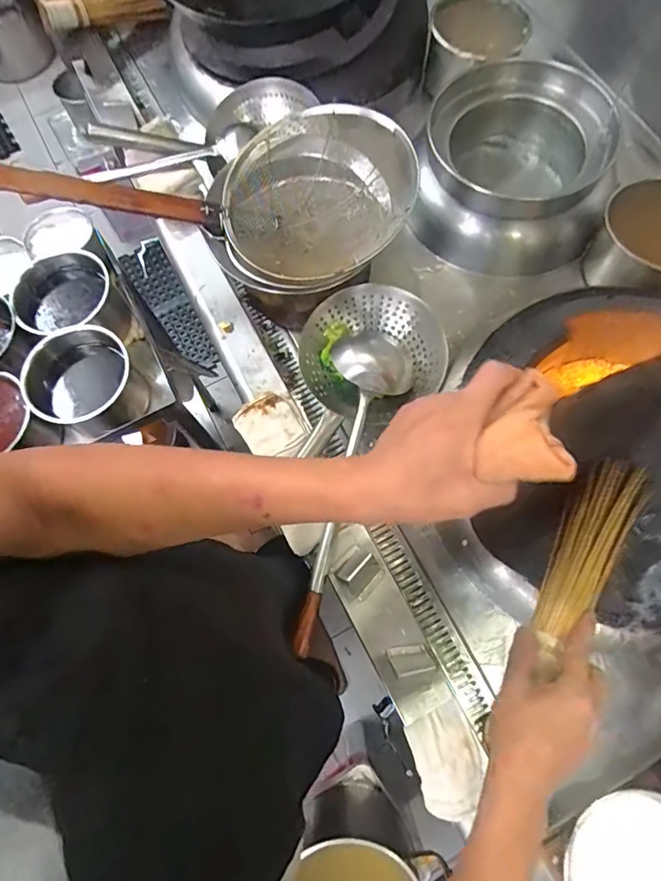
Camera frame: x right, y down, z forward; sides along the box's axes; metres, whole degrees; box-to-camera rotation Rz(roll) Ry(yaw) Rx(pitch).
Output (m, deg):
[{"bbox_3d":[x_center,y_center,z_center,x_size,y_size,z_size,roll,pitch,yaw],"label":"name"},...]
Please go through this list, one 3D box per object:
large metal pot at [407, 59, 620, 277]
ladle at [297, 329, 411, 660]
[{"bbox_3d":[0.330,-0.488,0.903,0.324,0.214,0.257,13,72,5],"label":"large metal pot"},{"bbox_3d":[0.029,0.050,0.729,0.123,0.042,0.502,12,72,5],"label":"ladle"}]

